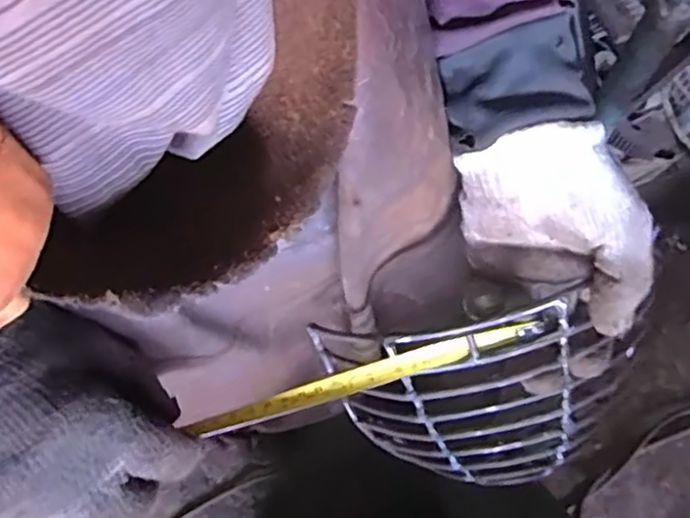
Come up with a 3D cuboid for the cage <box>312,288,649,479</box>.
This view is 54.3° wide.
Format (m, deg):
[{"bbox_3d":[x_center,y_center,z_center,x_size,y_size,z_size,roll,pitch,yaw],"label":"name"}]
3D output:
[{"bbox_3d":[0.078,0.090,0.423,0.178,0.129,0.101,-7,73,-1],"label":"cage"}]

